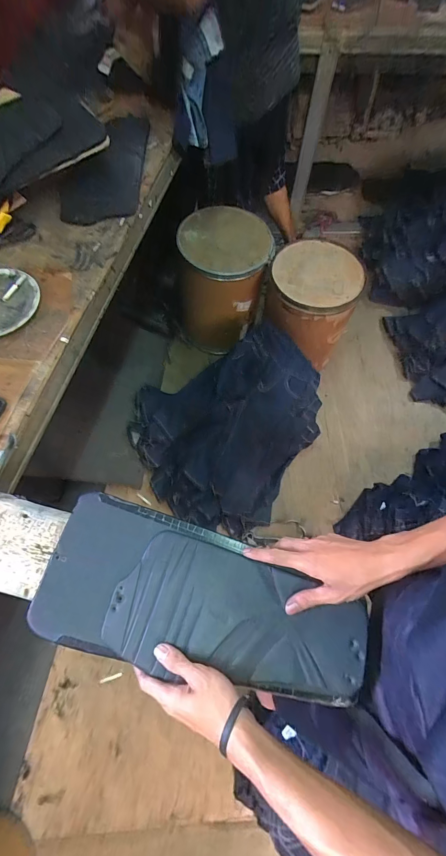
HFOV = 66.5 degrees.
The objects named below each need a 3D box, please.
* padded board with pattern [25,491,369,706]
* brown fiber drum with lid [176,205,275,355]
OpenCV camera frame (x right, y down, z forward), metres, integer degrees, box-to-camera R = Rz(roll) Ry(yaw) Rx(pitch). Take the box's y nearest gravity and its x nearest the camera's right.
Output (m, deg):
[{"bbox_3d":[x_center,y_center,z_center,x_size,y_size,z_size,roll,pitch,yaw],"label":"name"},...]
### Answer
[{"bbox_3d":[-0.032,0.237,0.463,0.427,0.022,0.185,15,68,7],"label":"padded board with pattern"},{"bbox_3d":[0.001,-0.592,1.559,0.367,0.630,0.378,-3,68,-2],"label":"brown fiber drum with lid"}]

